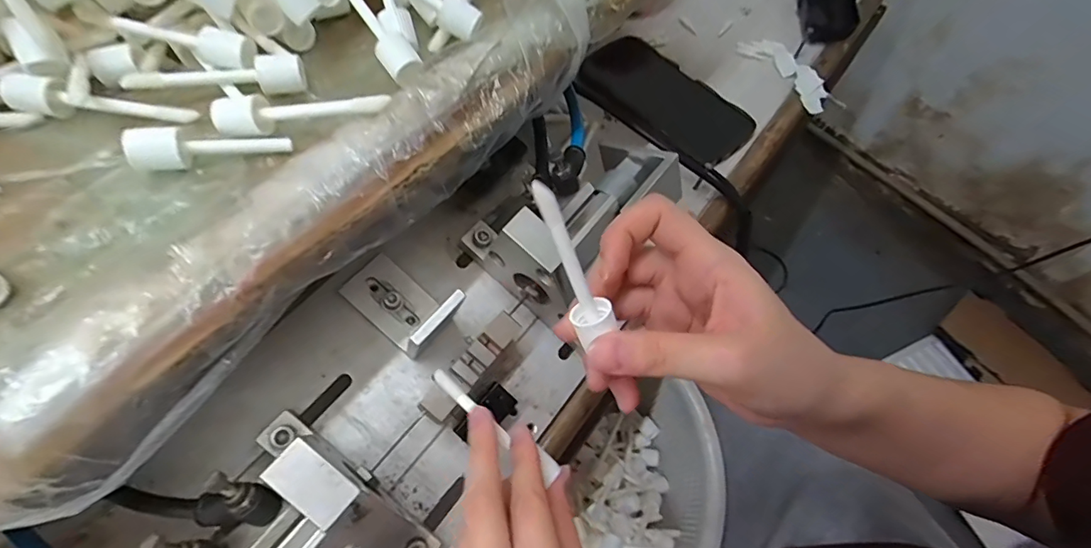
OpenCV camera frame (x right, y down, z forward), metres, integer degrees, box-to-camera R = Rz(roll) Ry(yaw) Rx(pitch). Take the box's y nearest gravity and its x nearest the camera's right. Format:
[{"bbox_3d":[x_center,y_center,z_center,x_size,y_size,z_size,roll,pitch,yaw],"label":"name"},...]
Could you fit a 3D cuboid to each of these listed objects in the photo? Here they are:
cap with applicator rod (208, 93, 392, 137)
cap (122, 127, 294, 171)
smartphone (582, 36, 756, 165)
[{"bbox_3d":[-0.116,-0.080,0.236,0.081,0.016,0.017,-6,62,-7],"label":"cap with applicator rod"},{"bbox_3d":[-0.154,-0.058,0.227,0.064,0.016,0.015,-12,62,-28],"label":"cap"},{"bbox_3d":[0.118,-0.171,0.471,0.071,0.011,0.167,-38,70,-21],"label":"smartphone"}]

